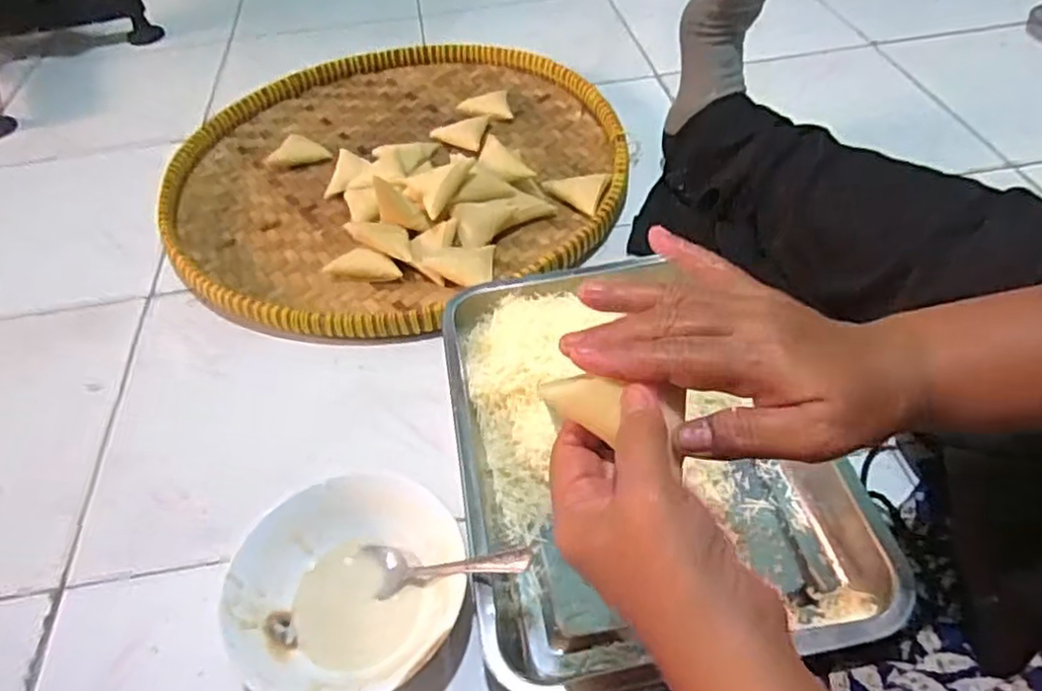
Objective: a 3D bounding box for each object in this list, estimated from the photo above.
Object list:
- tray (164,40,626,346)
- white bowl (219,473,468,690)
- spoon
[{"bbox_3d":[-0.142,-0.214,0.793,0.516,0.044,0.536,0,48,5],"label":"tray"},{"bbox_3d":[-0.107,0.158,0.437,0.141,0.048,0.139,-2,48,3],"label":"white bowl"},{"bbox_3d":[-0.050,0.137,0.426,0.131,0.026,0.031,-15,40,34],"label":"spoon"}]

